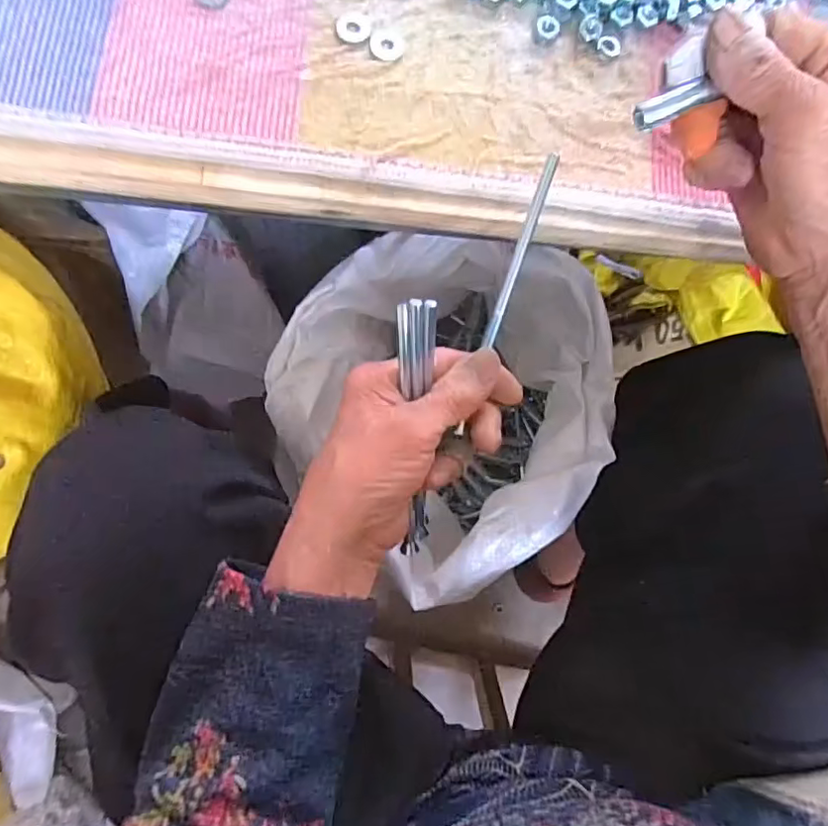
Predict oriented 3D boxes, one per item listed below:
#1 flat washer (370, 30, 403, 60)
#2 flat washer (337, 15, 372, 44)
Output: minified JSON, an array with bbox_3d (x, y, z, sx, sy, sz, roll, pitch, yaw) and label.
[{"bbox_3d":[-0.015,-0.207,0.322,0.018,0.004,0.018,-7,84,-7],"label":"flat washer"},{"bbox_3d":[-0.034,-0.216,0.322,0.019,0.004,0.016,-4,83,-7],"label":"flat washer"}]

